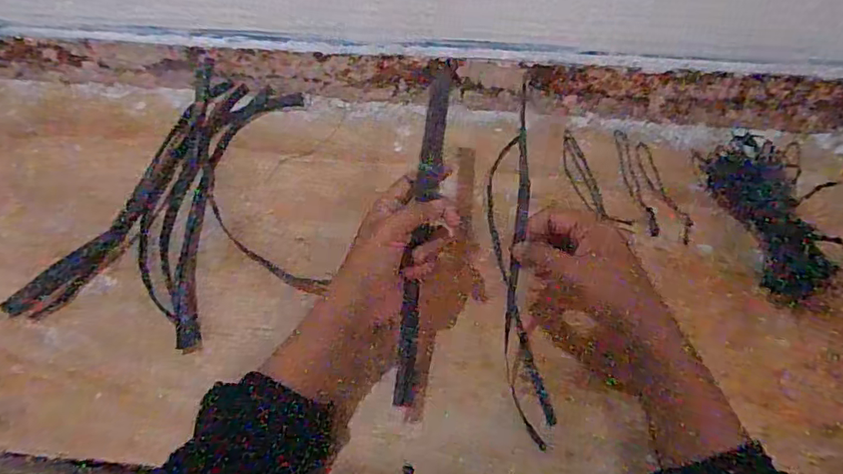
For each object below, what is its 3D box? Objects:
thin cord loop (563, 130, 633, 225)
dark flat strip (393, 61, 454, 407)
[{"bbox_3d":[0.158,-0.054,0.495,0.032,0.004,0.114,-21,64,-9],"label":"thin cord loop"},{"bbox_3d":[0.002,-0.003,0.405,0.019,0.009,0.267,7,89,5],"label":"dark flat strip"}]

